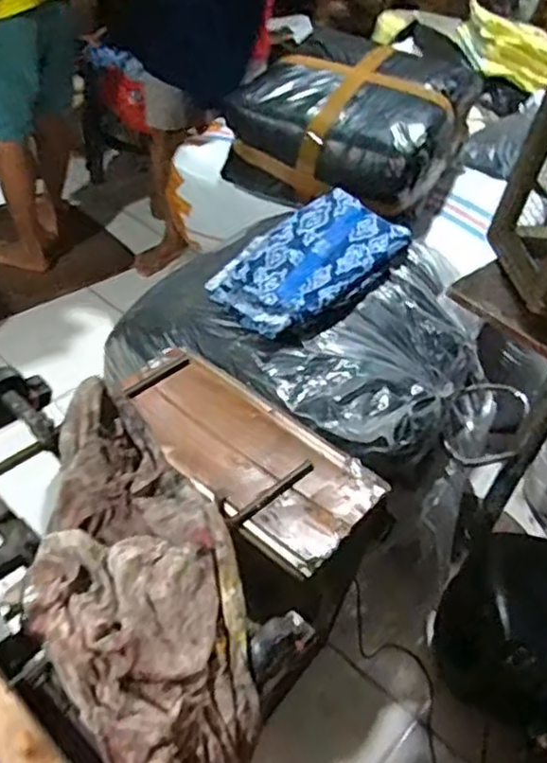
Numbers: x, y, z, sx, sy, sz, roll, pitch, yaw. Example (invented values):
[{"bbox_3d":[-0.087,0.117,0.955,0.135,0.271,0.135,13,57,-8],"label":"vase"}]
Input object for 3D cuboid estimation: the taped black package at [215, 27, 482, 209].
[{"bbox_3d":[0.191,-0.643,1.719,0.498,0.268,0.470,24,45,17],"label":"taped black package"}]

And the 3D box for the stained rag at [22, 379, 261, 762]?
[{"bbox_3d":[-0.140,0.209,0.702,0.187,0.128,0.445,-12,60,-19],"label":"stained rag"}]

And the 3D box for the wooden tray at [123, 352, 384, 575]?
[{"bbox_3d":[-0.056,0.103,1.121,0.457,0.034,0.234,31,48,24],"label":"wooden tray"}]

